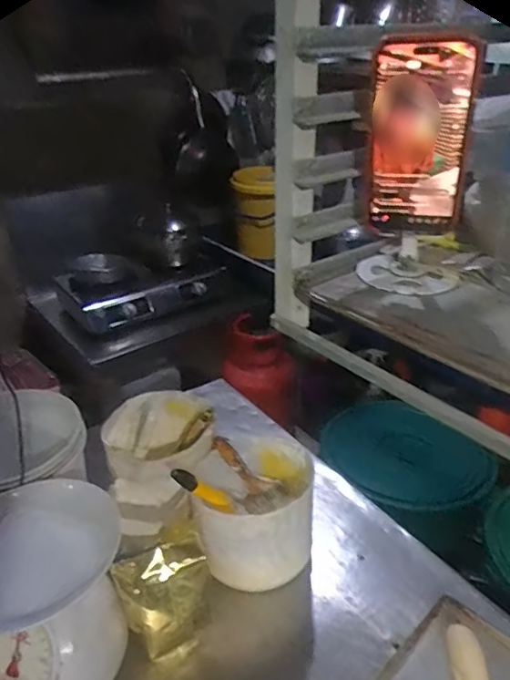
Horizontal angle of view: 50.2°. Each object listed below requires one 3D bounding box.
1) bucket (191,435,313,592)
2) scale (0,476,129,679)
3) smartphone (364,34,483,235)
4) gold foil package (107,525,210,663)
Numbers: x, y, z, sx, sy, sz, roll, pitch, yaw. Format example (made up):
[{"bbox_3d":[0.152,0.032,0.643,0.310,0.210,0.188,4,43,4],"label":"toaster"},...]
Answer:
[{"bbox_3d":[-0.002,0.242,0.766,0.151,0.143,0.154,-1,29,1],"label":"bucket"},{"bbox_3d":[-0.253,0.295,0.638,0.189,0.176,0.199,-1,29,1],"label":"scale"},{"bbox_3d":[0.139,-0.165,0.464,0.078,0.166,0.010,7,41,14],"label":"smartphone"},{"bbox_3d":[-0.108,0.314,0.666,0.053,0.140,0.107,24,38,37],"label":"gold foil package"}]

